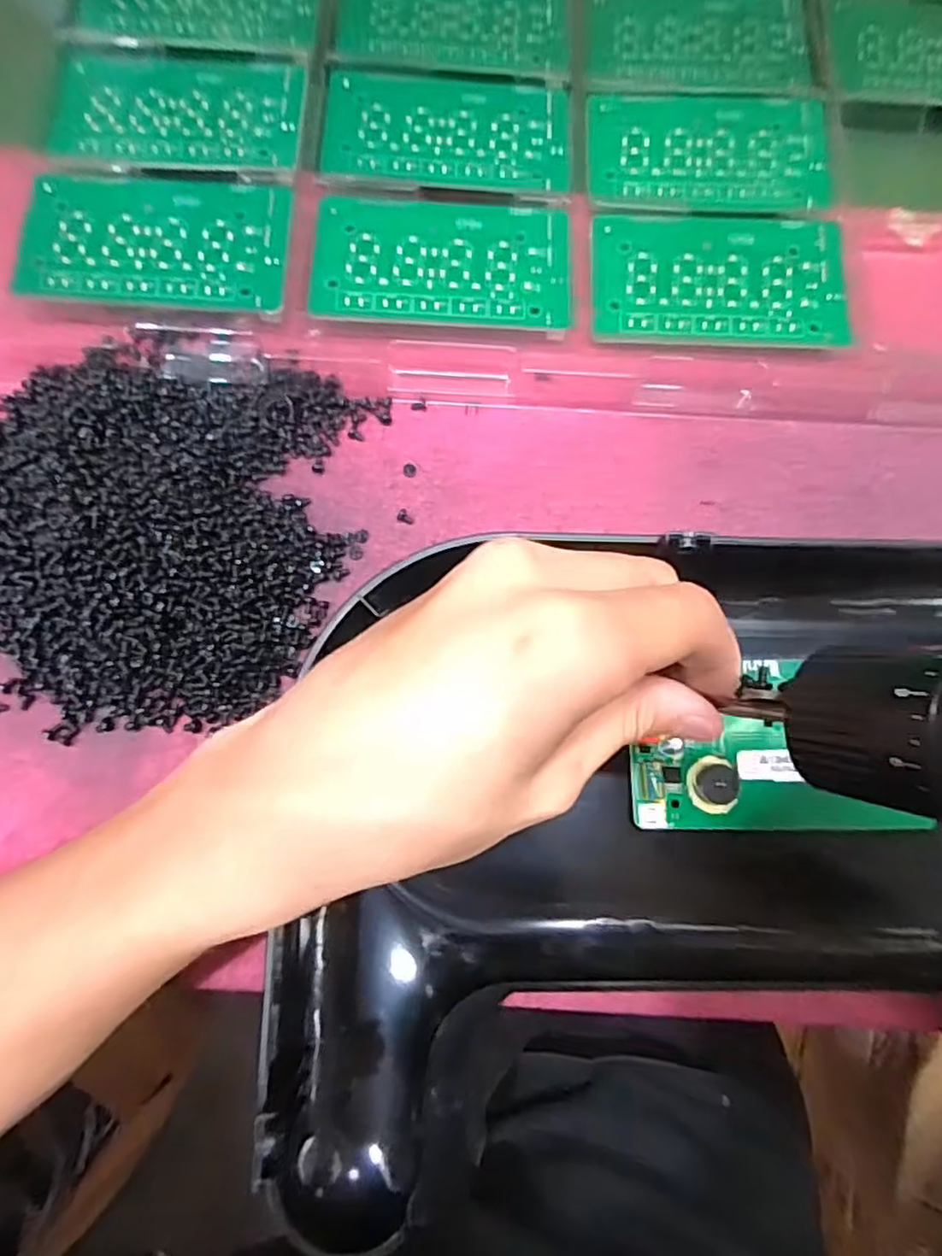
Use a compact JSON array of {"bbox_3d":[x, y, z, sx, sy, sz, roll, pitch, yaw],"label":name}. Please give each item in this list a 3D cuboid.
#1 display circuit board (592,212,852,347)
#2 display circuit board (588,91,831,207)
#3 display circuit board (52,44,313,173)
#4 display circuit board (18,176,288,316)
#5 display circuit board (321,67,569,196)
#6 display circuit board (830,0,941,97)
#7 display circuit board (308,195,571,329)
[{"bbox_3d":[0.105,-0.148,0.277,0.105,0.007,0.061,2,82,-3],"label":"display circuit board"},{"bbox_3d":[0.107,-0.216,0.293,0.105,0.004,0.062,2,82,-3],"label":"display circuit board"},{"bbox_3d":[-0.126,-0.222,0.280,0.103,0.004,0.061,5,82,-3],"label":"display circuit board"},{"bbox_3d":[-0.127,-0.156,0.264,0.103,0.004,0.056,2,82,-3],"label":"display circuit board"},{"bbox_3d":[-0.010,-0.220,0.287,0.106,0.005,0.062,2,82,-3],"label":"display circuit board"},{"bbox_3d":[0.224,-0.279,0.311,0.109,0.005,0.063,-4,82,-4],"label":"display circuit board"},{"bbox_3d":[-0.011,-0.152,0.271,0.104,0.004,0.057,2,82,-3],"label":"display circuit board"}]

